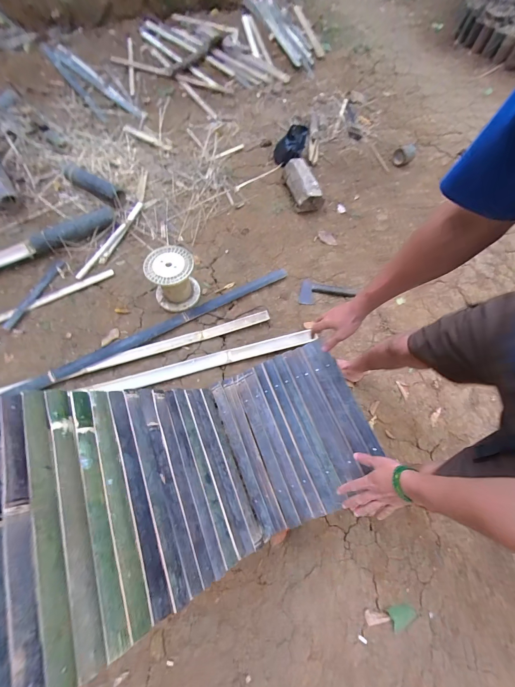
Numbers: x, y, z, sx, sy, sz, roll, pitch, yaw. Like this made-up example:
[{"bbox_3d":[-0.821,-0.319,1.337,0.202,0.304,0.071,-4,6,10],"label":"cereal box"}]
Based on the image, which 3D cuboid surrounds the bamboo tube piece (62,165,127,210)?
[{"bbox_3d":[-0.845,-0.821,1.497,0.347,0.105,0.090,26,69,12],"label":"bamboo tube piece"}]

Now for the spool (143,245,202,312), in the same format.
[{"bbox_3d":[-0.360,-0.277,1.250,0.191,0.217,0.200,0,66,1],"label":"spool"}]

